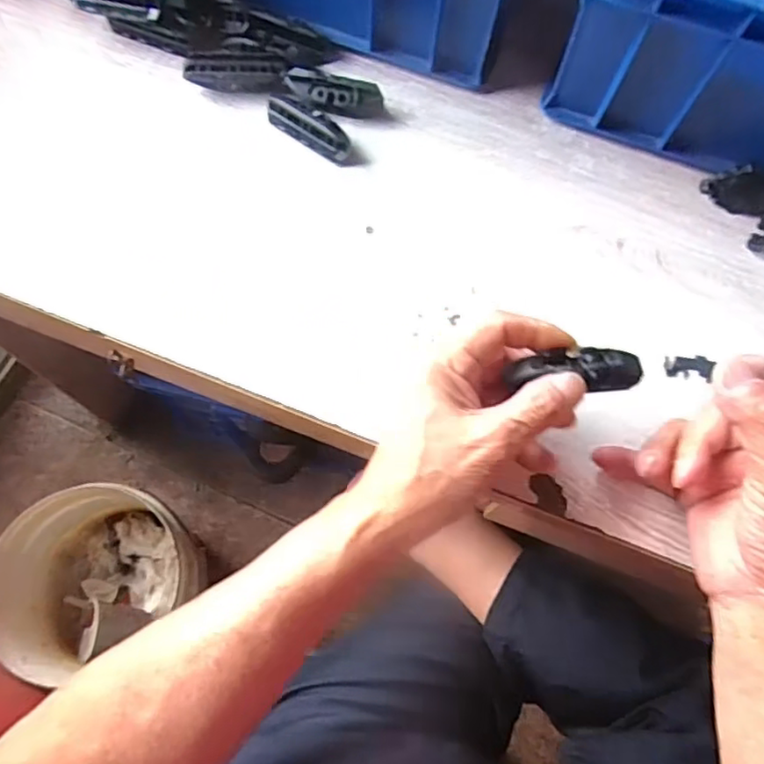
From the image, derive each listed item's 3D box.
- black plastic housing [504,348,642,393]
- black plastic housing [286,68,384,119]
[{"bbox_3d":[0.103,-0.007,0.319,0.069,0.012,0.022,-1,71,1],"label":"black plastic housing"},{"bbox_3d":[-0.034,-0.208,0.434,0.070,0.018,0.020,17,71,3],"label":"black plastic housing"}]

